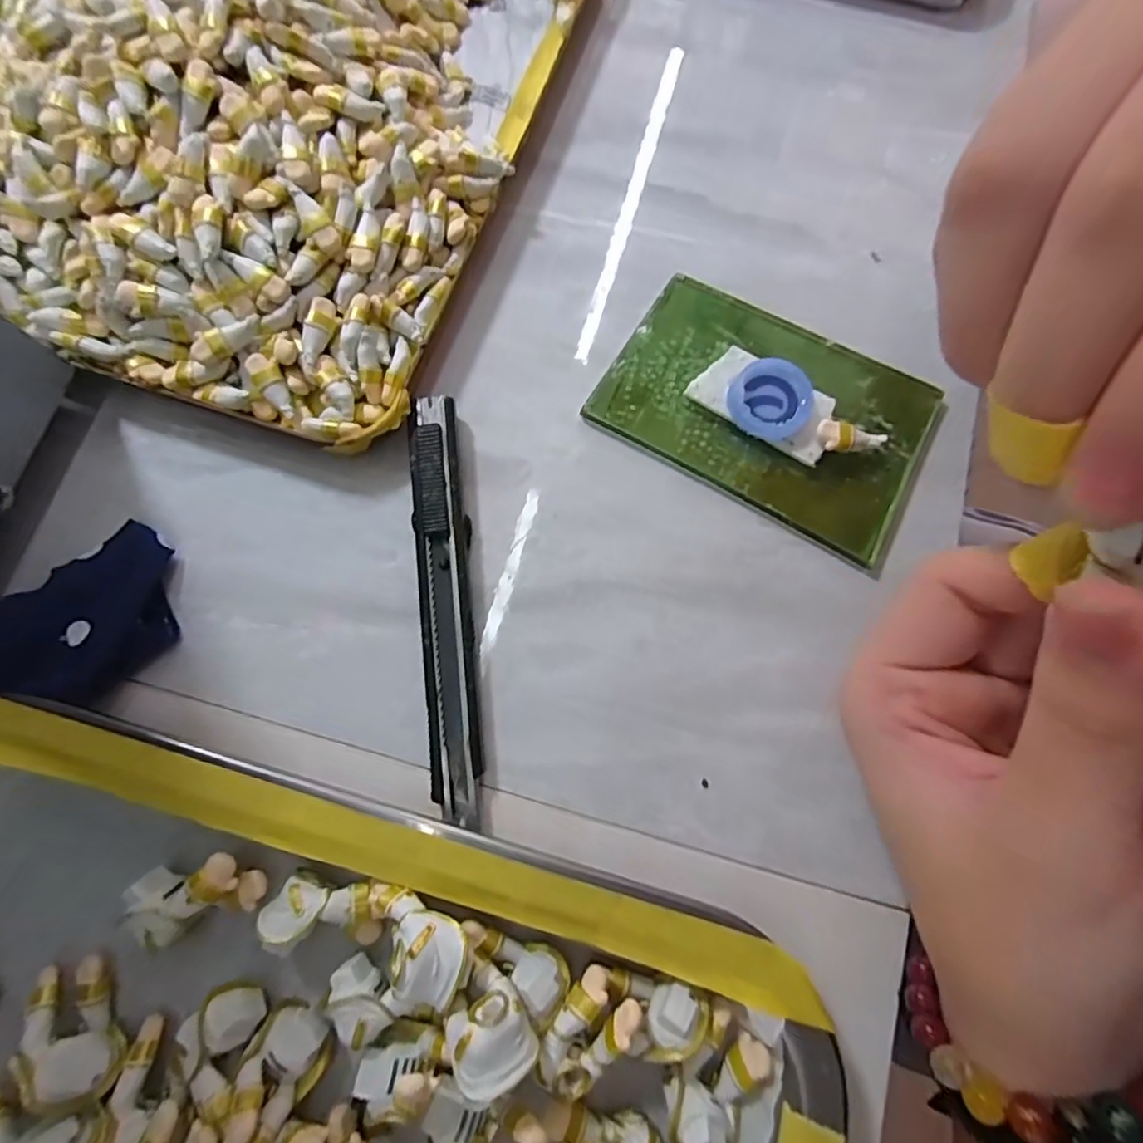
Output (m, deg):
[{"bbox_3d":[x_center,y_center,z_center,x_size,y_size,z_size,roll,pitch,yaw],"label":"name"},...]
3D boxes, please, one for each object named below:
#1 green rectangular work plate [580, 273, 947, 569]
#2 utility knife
[{"bbox_3d":[0.066,-0.056,0.196,0.103,0.011,0.066,29,78,5],"label":"green rectangular work plate"},{"bbox_3d":[-0.038,0.008,0.179,0.015,0.011,0.128,-6,77,-3],"label":"utility knife"}]

